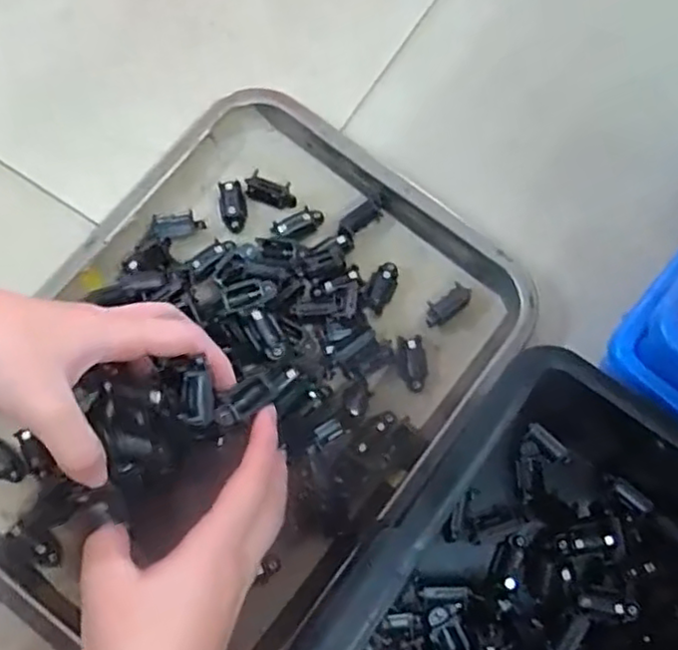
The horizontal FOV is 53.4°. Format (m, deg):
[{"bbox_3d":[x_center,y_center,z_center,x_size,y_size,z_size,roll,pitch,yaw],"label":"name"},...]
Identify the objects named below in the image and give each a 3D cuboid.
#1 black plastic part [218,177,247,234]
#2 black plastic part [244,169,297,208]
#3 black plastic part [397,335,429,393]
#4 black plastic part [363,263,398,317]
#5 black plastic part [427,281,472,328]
[{"bbox_3d":[-0.071,-0.080,0.453,0.015,0.008,0.036,-8,89,-3],"label":"black plastic part"},{"bbox_3d":[-0.045,-0.091,0.455,0.036,0.010,0.015,21,76,5],"label":"black plastic part"},{"bbox_3d":[0.048,0.024,0.430,0.018,0.008,0.035,-8,75,-3],"label":"black plastic part"},{"bbox_3d":[0.028,-0.025,0.445,0.016,0.011,0.035,26,76,6],"label":"black plastic part"},{"bbox_3d":[0.070,-0.012,0.445,0.034,0.017,0.016,-37,79,-10],"label":"black plastic part"}]

